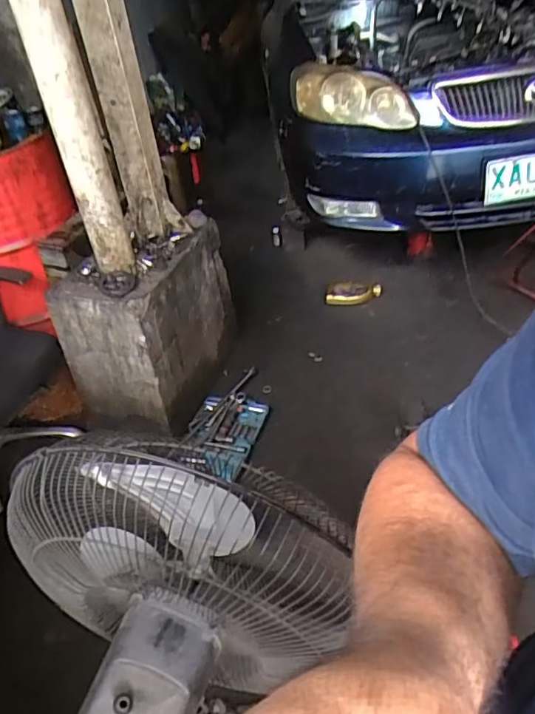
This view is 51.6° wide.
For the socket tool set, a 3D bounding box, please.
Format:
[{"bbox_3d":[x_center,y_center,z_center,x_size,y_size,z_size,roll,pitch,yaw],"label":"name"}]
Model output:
[{"bbox_3d":[-0.158,0.250,1.863,0.232,0.056,0.388,7,39,18],"label":"socket tool set"}]

